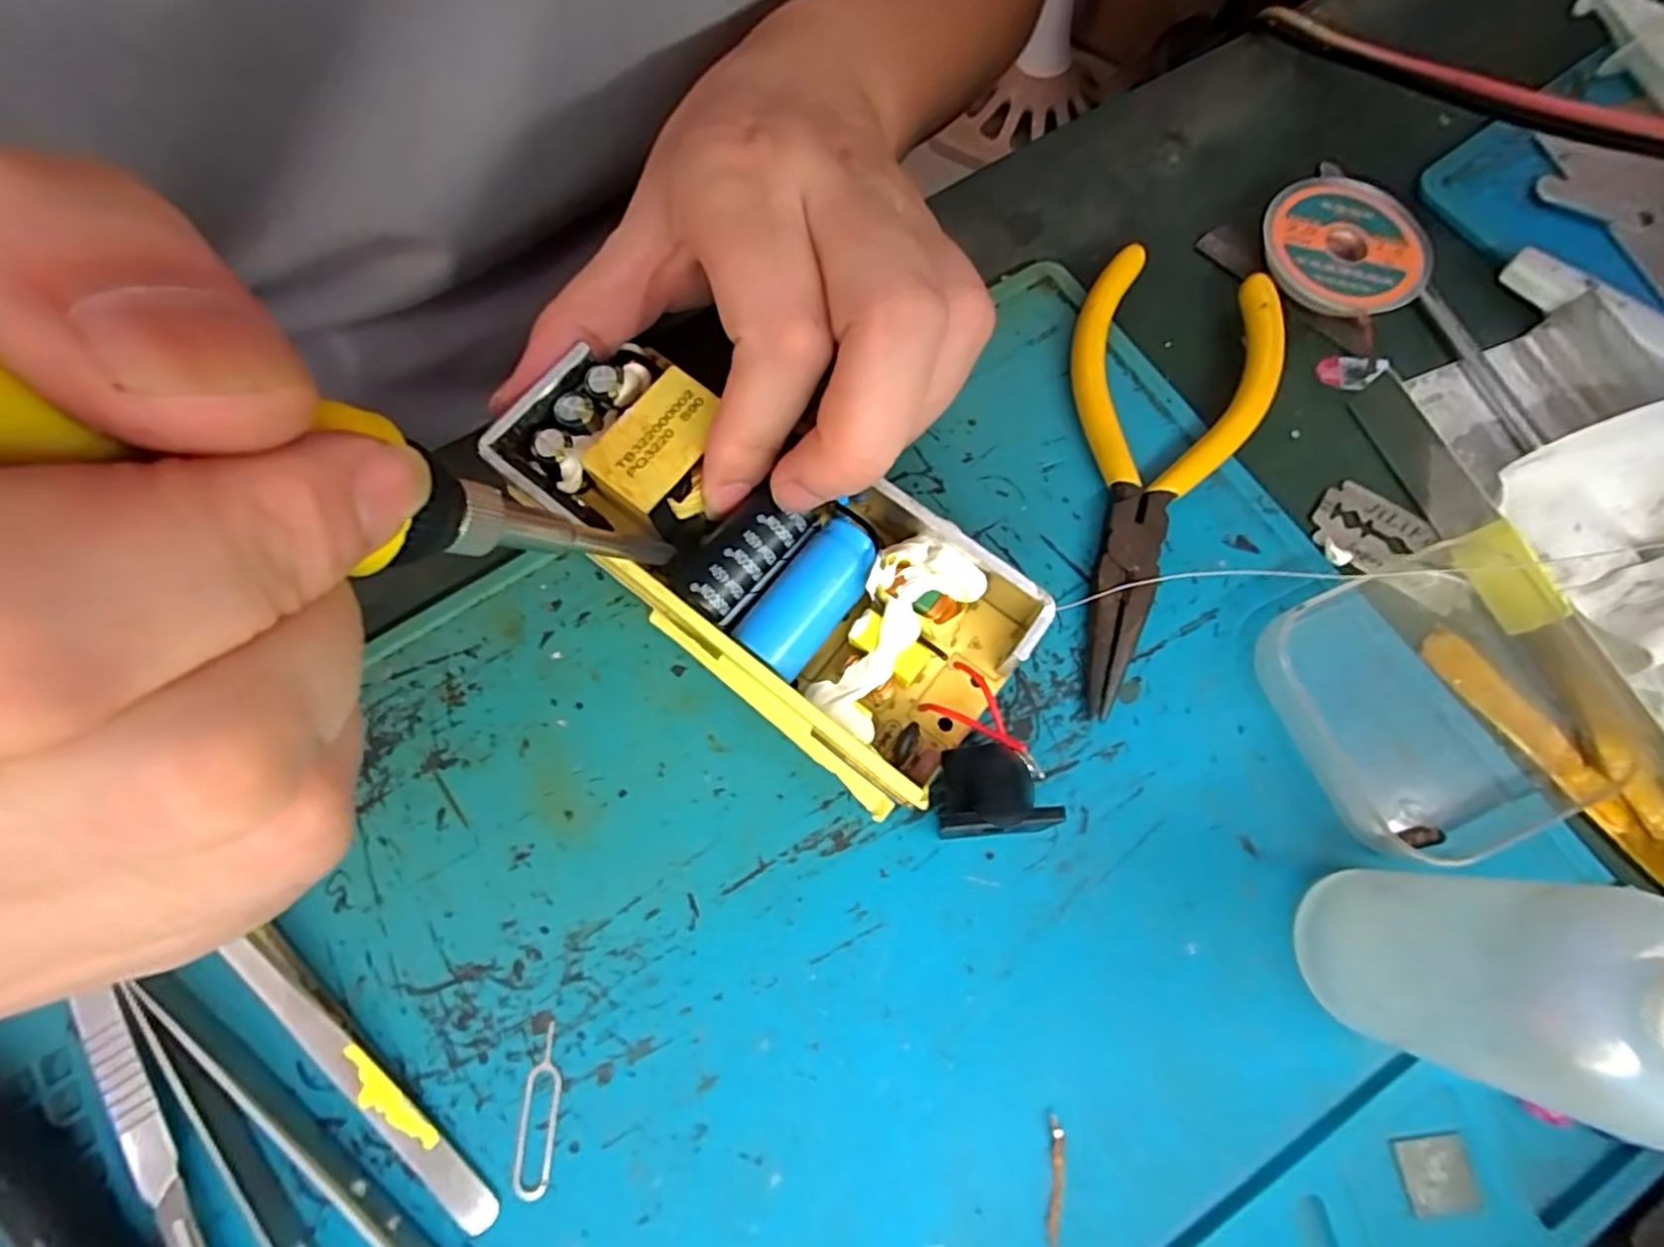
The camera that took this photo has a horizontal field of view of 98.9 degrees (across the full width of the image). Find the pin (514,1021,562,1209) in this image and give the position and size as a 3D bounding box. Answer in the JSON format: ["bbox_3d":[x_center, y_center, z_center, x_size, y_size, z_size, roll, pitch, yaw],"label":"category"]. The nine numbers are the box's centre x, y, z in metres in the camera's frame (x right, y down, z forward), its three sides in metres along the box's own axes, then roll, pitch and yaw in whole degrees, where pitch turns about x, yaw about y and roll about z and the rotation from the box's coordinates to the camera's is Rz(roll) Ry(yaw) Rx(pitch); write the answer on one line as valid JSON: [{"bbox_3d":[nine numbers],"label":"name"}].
[{"bbox_3d":[-0.063,0.104,0.151,0.008,0.004,0.033,1,74,1],"label":"pin"}]

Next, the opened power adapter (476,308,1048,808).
[{"bbox_3d":[-0.017,-0.019,0.170,0.129,0.027,0.061,39,78,5],"label":"opened power adapter"}]

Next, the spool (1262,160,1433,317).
[{"bbox_3d":[0.147,-0.108,0.204,0.050,0.012,0.045,-41,77,-10],"label":"spool"}]

